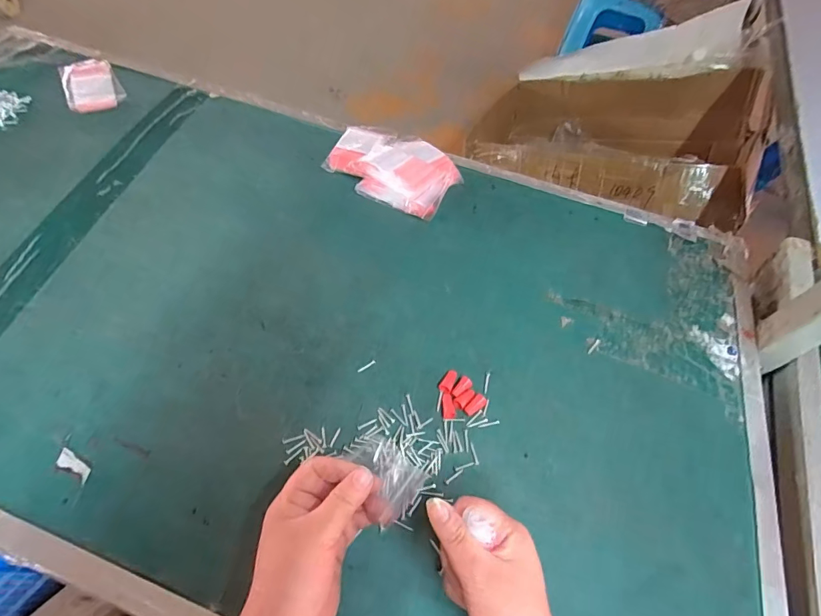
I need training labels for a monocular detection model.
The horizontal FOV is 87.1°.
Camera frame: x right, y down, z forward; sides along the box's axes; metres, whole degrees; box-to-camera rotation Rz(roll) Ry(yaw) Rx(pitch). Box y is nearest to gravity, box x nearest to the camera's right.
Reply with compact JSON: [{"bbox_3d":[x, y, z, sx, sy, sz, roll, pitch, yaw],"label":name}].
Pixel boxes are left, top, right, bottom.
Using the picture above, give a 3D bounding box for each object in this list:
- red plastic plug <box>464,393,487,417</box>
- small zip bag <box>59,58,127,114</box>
[{"bbox_3d":[0.061,0.093,0.410,0.012,0.009,0.023,39,62,20],"label":"red plastic plug"},{"bbox_3d":[-0.479,-0.333,0.648,0.073,0.013,0.124,-27,62,-20],"label":"small zip bag"}]

